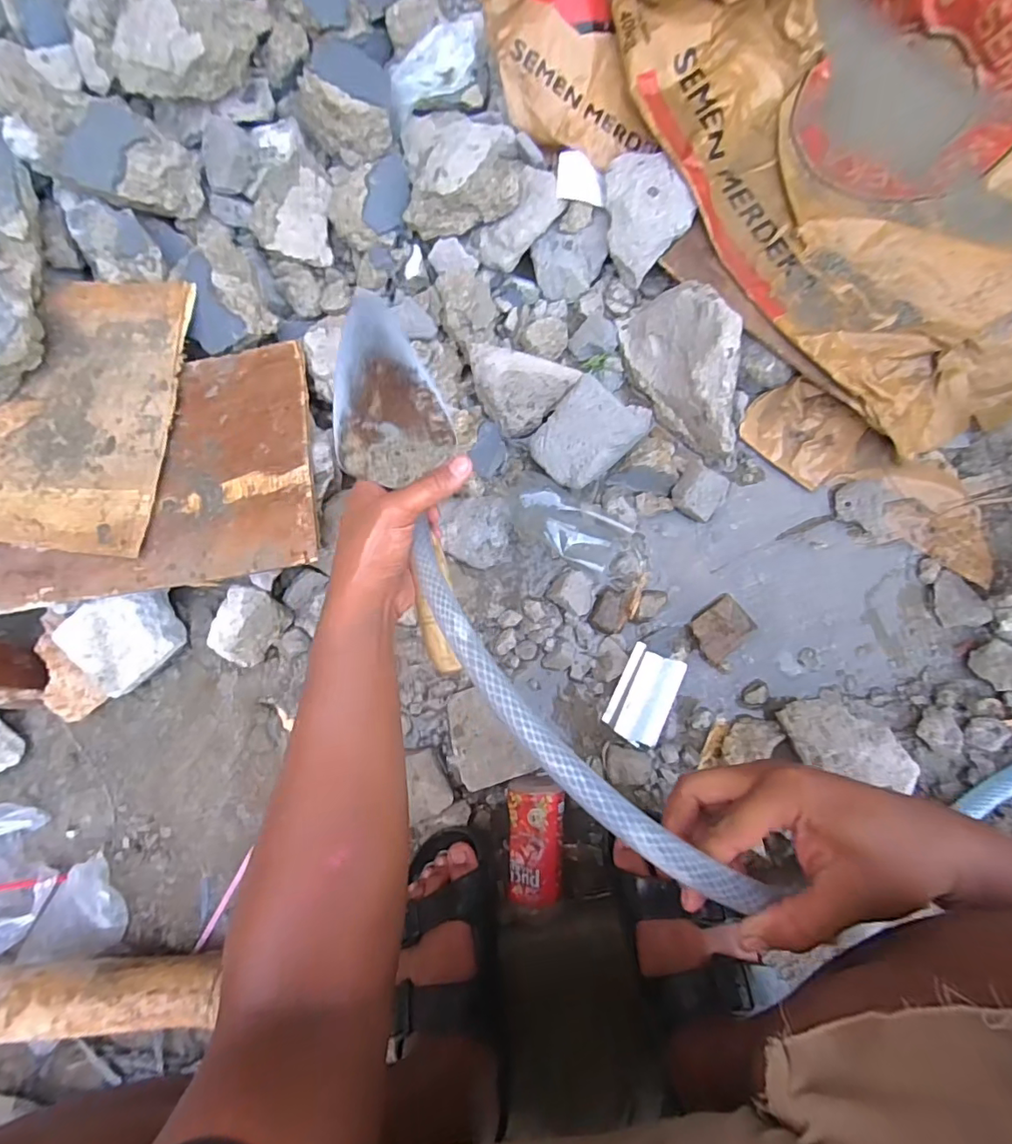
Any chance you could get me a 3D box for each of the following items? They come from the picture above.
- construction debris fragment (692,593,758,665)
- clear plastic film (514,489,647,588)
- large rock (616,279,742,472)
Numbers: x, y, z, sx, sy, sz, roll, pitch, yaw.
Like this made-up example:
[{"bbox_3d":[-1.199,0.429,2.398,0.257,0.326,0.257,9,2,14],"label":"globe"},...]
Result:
[{"bbox_3d":[0.216,0.055,0.517,0.058,0.027,0.046,-36,80,2],"label":"construction debris fragment"},{"bbox_3d":[0.079,-0.038,0.537,0.153,0.044,0.064,26,87,9],"label":"clear plastic film"},{"bbox_3d":[0.180,-0.206,0.523,0.101,0.078,0.182,-8,83,6],"label":"large rock"}]

